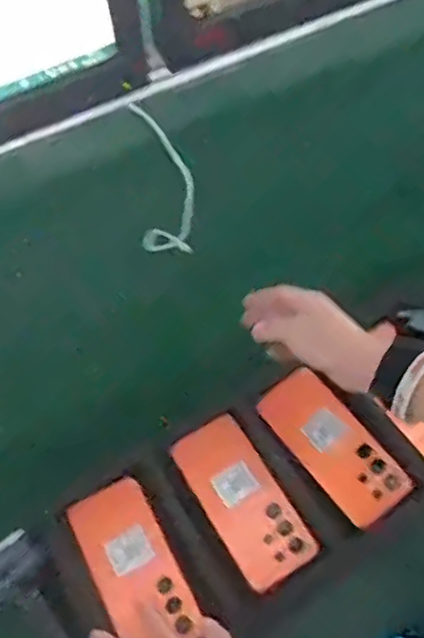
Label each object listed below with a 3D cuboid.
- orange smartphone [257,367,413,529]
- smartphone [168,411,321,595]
[{"bbox_3d":[0.128,0.132,0.711,0.073,0.015,0.167,-36,72,-17],"label":"orange smartphone"},{"bbox_3d":[0.033,0.182,0.687,0.081,0.009,0.169,-29,70,-15],"label":"smartphone"}]

